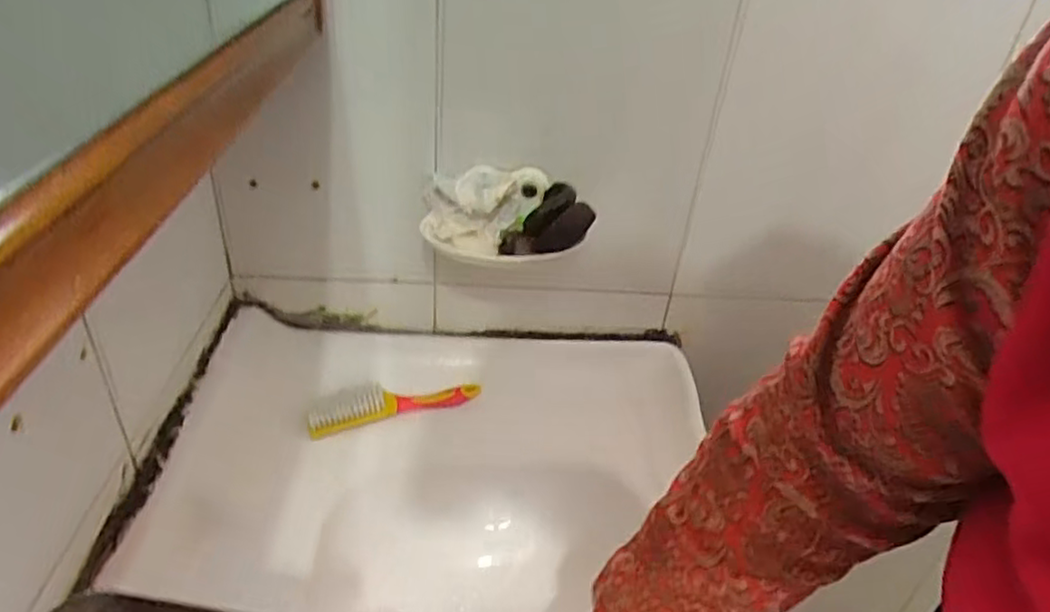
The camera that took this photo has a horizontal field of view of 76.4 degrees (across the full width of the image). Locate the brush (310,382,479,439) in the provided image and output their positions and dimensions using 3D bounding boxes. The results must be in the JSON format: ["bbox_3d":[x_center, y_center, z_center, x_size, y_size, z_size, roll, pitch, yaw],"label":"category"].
[{"bbox_3d":[-0.131,0.095,0.677,0.174,0.036,0.032,-14,39,-27],"label":"brush"}]

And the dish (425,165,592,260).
[{"bbox_3d":[-0.017,-0.085,0.611,0.149,0.051,0.105,1,34,-8],"label":"dish"}]

